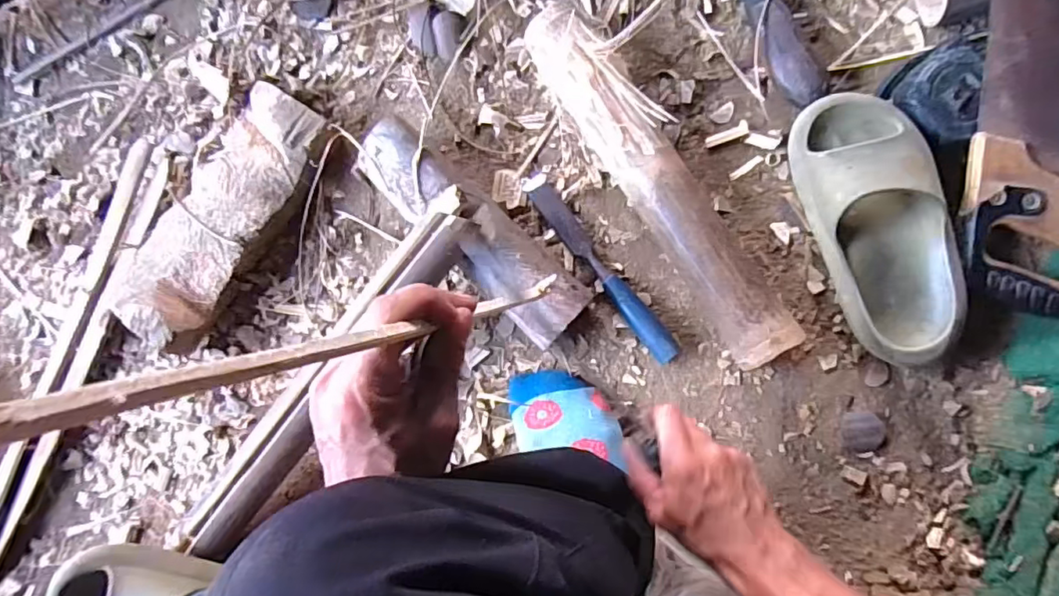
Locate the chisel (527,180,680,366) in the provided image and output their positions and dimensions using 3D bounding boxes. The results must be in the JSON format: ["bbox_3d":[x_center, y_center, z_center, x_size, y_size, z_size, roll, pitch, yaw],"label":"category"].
[{"bbox_3d":[0.073,-0.027,0.581,0.025,0.019,0.218,-39,82,6],"label":"chisel"}]

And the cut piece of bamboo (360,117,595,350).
[{"bbox_3d":[-0.058,-0.068,0.580,0.274,0.069,0.078,45,93,9],"label":"cut piece of bamboo"}]

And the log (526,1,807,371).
[{"bbox_3d":[0.121,-0.112,0.559,0.063,0.068,0.382,-33,82,5],"label":"log"}]

